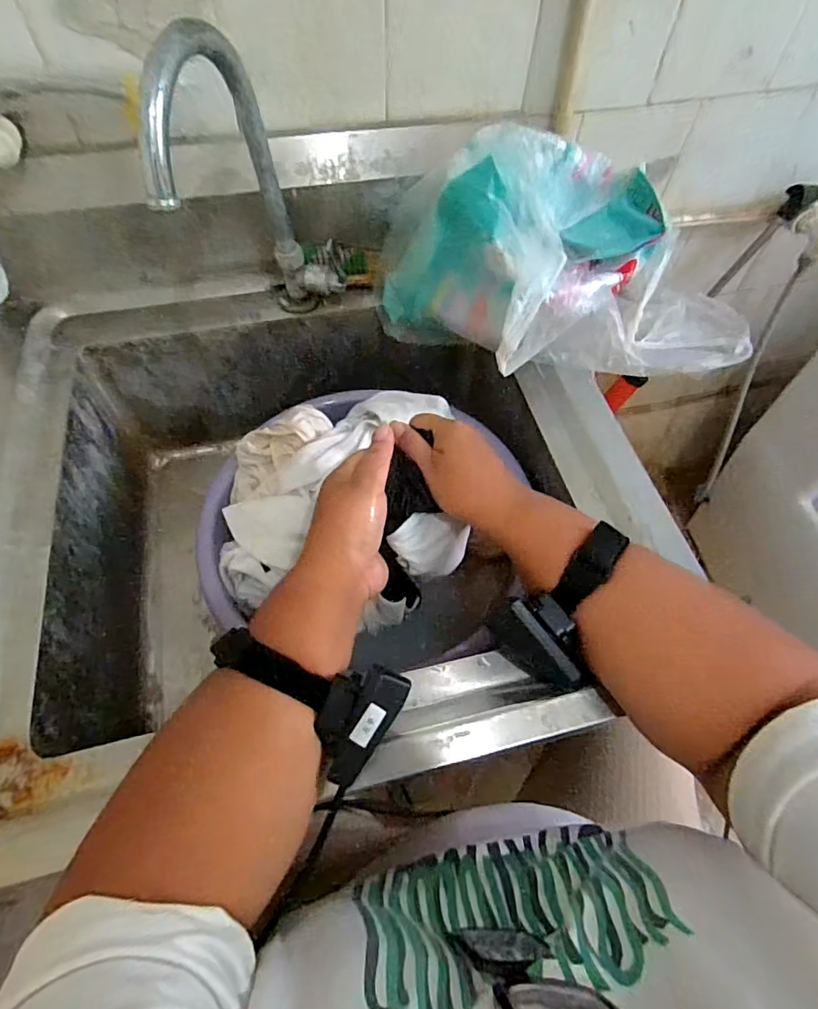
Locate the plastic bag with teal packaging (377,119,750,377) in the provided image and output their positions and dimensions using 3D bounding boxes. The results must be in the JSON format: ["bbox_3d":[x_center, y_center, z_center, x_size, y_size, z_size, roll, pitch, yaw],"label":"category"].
[{"bbox_3d":[0.155,-0.226,0.496,0.360,0.180,0.163,-1,60,-2],"label":"plastic bag with teal packaging"}]

